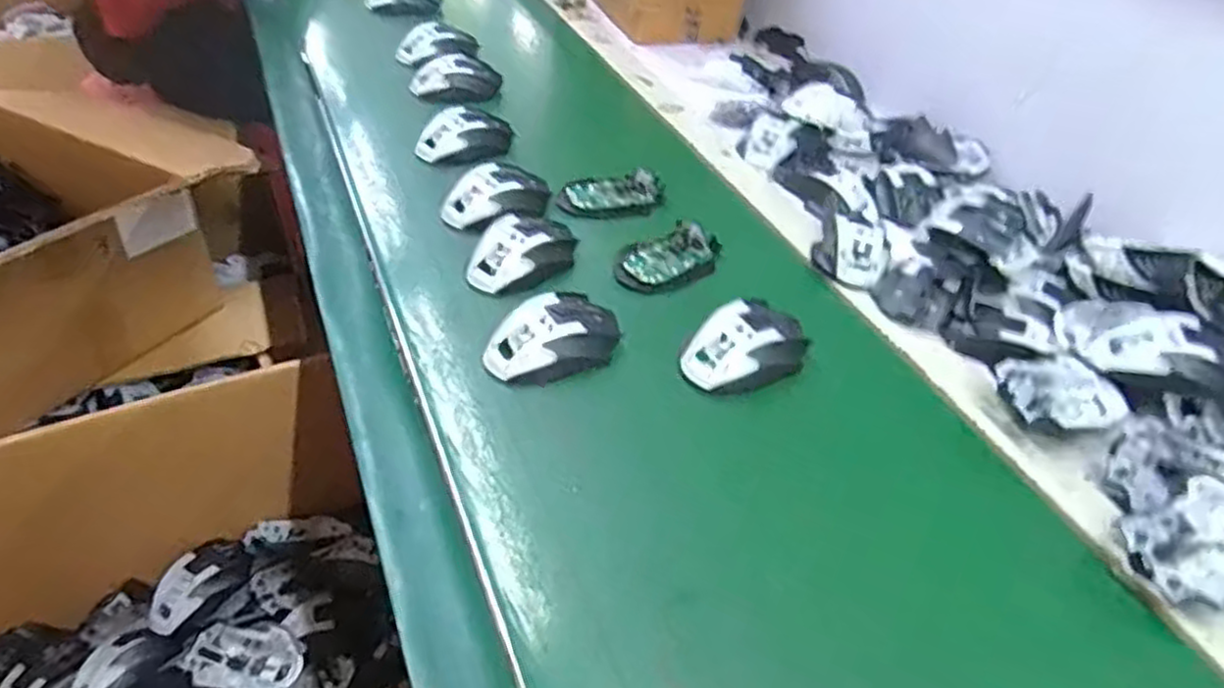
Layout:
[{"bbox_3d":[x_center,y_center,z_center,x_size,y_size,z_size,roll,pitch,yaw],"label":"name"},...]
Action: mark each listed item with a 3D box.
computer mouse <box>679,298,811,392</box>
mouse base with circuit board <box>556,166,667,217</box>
[{"bbox_3d":[0.110,0.003,0.628,0.108,0.046,0.065,-24,51,-28],"label":"computer mouse"},{"bbox_3d":[0.002,-0.165,0.807,0.119,0.025,0.063,-10,45,-17],"label":"mouse base with circuit board"}]

